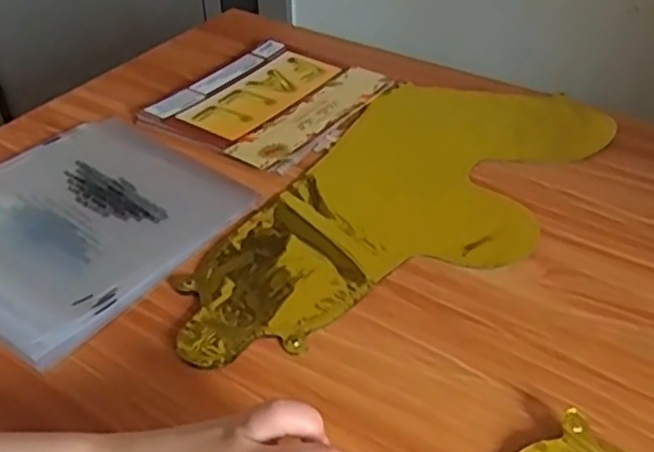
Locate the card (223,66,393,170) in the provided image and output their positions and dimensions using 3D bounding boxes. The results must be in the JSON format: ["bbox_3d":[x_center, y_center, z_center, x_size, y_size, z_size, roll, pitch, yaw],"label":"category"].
[{"bbox_3d":[-0.011,-0.105,0.650,0.052,0.006,0.192,26,47,29],"label":"card"}]

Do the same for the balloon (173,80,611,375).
[{"bbox_3d":[0.065,-0.020,0.554,0.192,0.009,0.423,25,46,27],"label":"balloon"}]

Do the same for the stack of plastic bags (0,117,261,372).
[{"bbox_3d":[-0.198,-0.009,0.538,0.215,0.008,0.218,25,46,28],"label":"stack of plastic bags"}]

